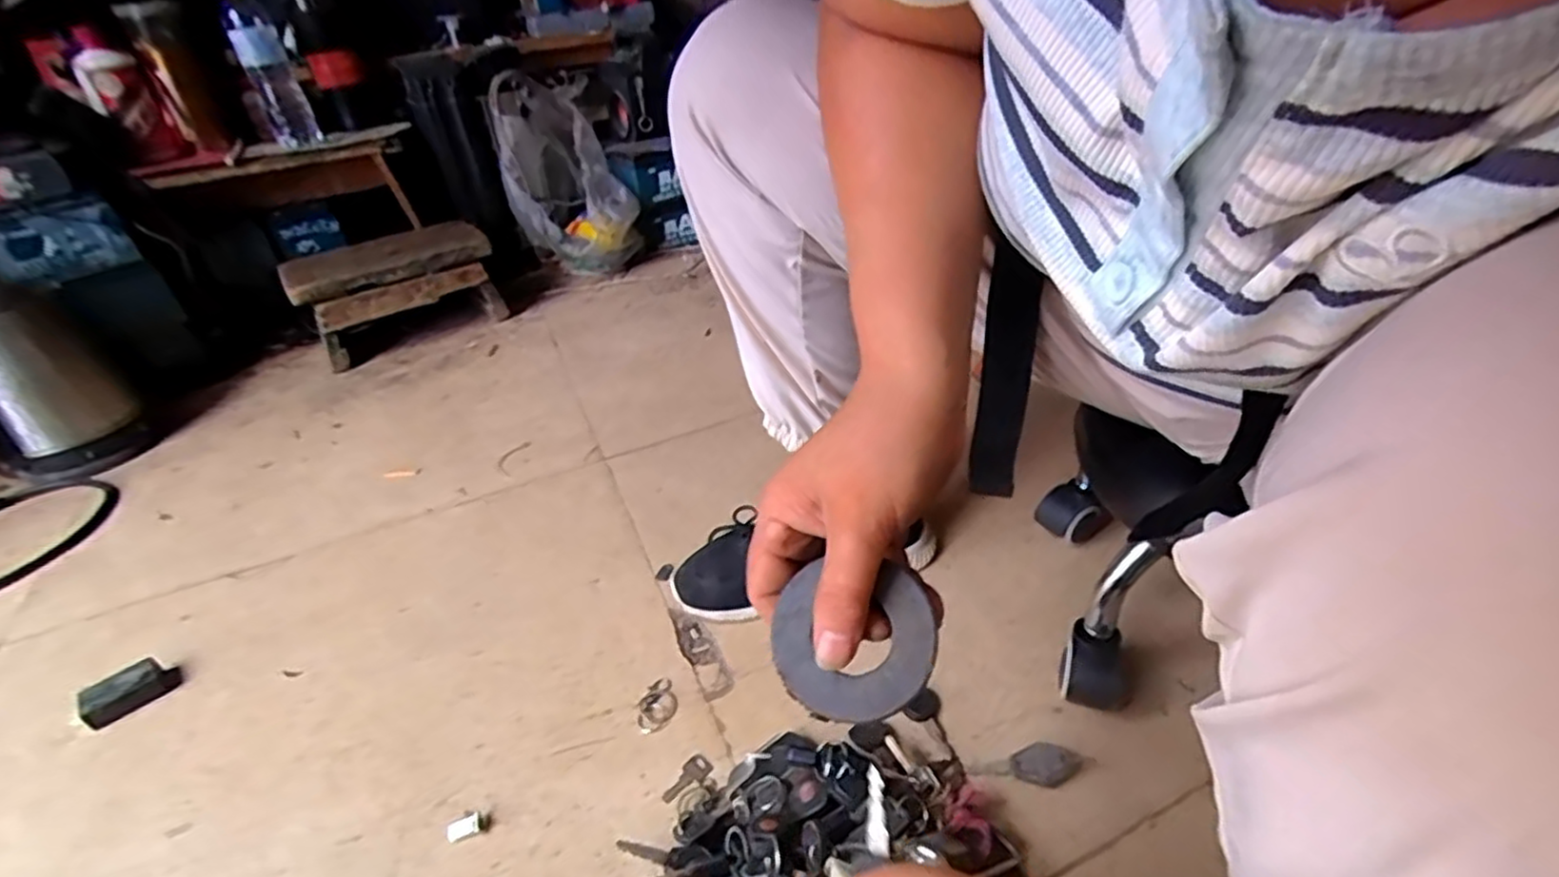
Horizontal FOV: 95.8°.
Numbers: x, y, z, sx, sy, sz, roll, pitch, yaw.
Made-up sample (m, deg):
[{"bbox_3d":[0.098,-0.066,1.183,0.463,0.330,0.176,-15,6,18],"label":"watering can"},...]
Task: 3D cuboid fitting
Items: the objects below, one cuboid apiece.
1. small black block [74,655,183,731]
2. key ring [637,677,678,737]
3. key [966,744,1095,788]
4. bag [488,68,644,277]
[{"bbox_3d":[-0.558,0.215,0.602,0.038,0.025,0.065,22,44,31],"label":"small black block"},{"bbox_3d":[-0.098,0.216,0.571,0.030,0.005,0.049,-5,36,0],"label":"key ring"},{"bbox_3d":[0.180,0.233,0.501,0.088,0.017,0.026,0,37,6],"label":"key"},{"bbox_3d":[-0.400,-0.486,1.335,0.219,0.320,0.277,-15,38,-14],"label":"bag"}]

